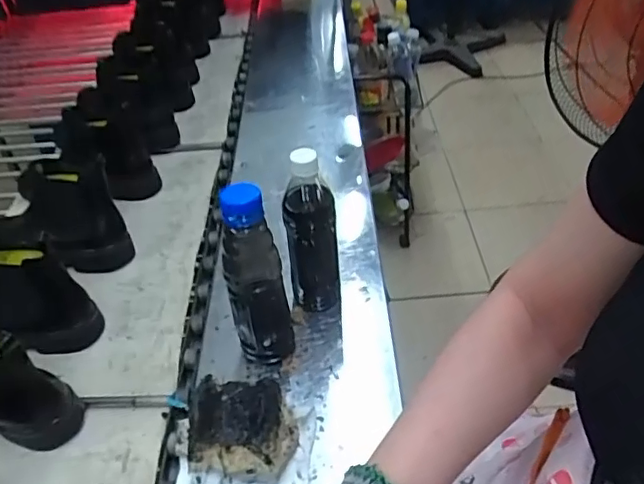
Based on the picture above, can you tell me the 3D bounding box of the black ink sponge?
[{"bbox_3d":[-0.075,0.179,0.543,0.094,0.086,0.077,-5,43,1],"label":"black ink sponge"}]

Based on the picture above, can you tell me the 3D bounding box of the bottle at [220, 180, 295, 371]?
[{"bbox_3d":[-0.071,0.049,0.601,0.061,0.230,0.057,-16,44,-10],"label":"bottle"}]

